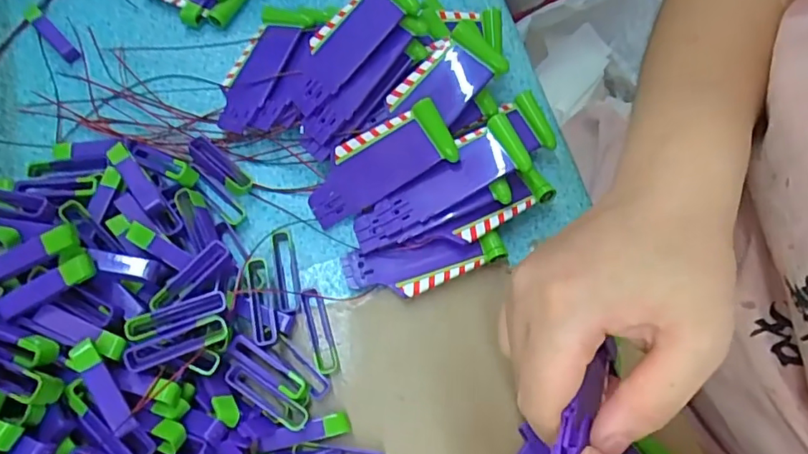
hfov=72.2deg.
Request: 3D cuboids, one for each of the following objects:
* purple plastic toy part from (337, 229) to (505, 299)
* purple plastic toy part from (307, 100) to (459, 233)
[{"bbox_3d":[0.012,0.021,0.311,0.088,0.012,0.029,-9,71,-4],"label":"purple plastic toy part"},{"bbox_3d":[-0.016,-0.036,0.314,0.088,0.004,0.037,-27,94,10],"label":"purple plastic toy part"}]

